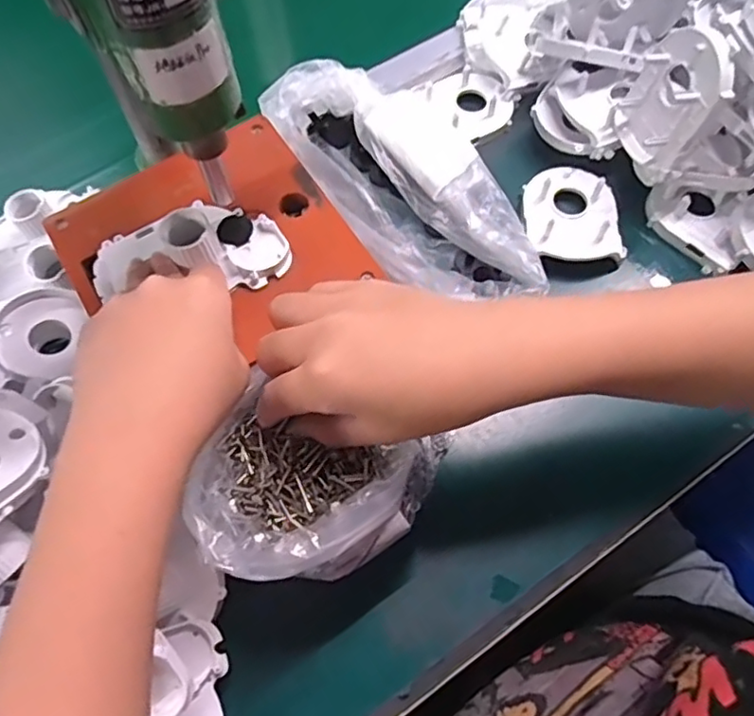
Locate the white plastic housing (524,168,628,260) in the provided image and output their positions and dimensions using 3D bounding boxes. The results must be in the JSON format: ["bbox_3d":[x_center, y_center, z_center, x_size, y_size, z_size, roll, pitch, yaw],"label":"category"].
[{"bbox_3d":[0.138,-0.101,0.437,0.062,0.018,0.070,0,66,1],"label":"white plastic housing"}]

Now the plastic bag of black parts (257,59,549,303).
[{"bbox_3d":[0.022,-0.120,0.423,0.119,0.054,0.231,-34,70,-13],"label":"plastic bag of black parts"}]

